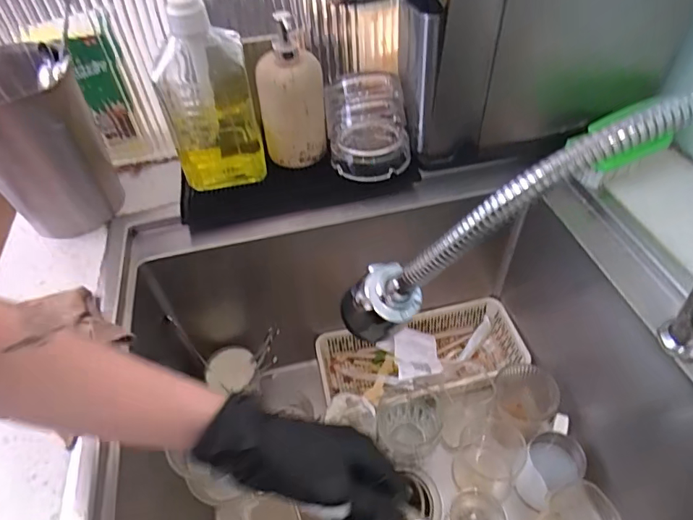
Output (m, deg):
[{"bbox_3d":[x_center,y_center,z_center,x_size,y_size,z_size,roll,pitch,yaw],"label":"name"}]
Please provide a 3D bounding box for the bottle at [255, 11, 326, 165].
[{"bbox_3d":[-0.072,-0.201,0.598,0.084,0.179,0.065,-20,50,-13],"label":"bottle"}]

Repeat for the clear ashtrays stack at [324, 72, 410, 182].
[{"bbox_3d":[0.027,-0.167,0.611,0.105,0.099,0.105,-3,48,2],"label":"clear ashtrays stack"}]

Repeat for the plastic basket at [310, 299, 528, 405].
[{"bbox_3d":[0.117,0.158,0.743,0.313,0.064,0.140,-11,49,-5],"label":"plastic basket"}]

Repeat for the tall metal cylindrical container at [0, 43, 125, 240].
[{"bbox_3d":[-0.353,-0.130,0.552,0.130,0.182,0.137,-3,48,3],"label":"tall metal cylindrical container"}]

